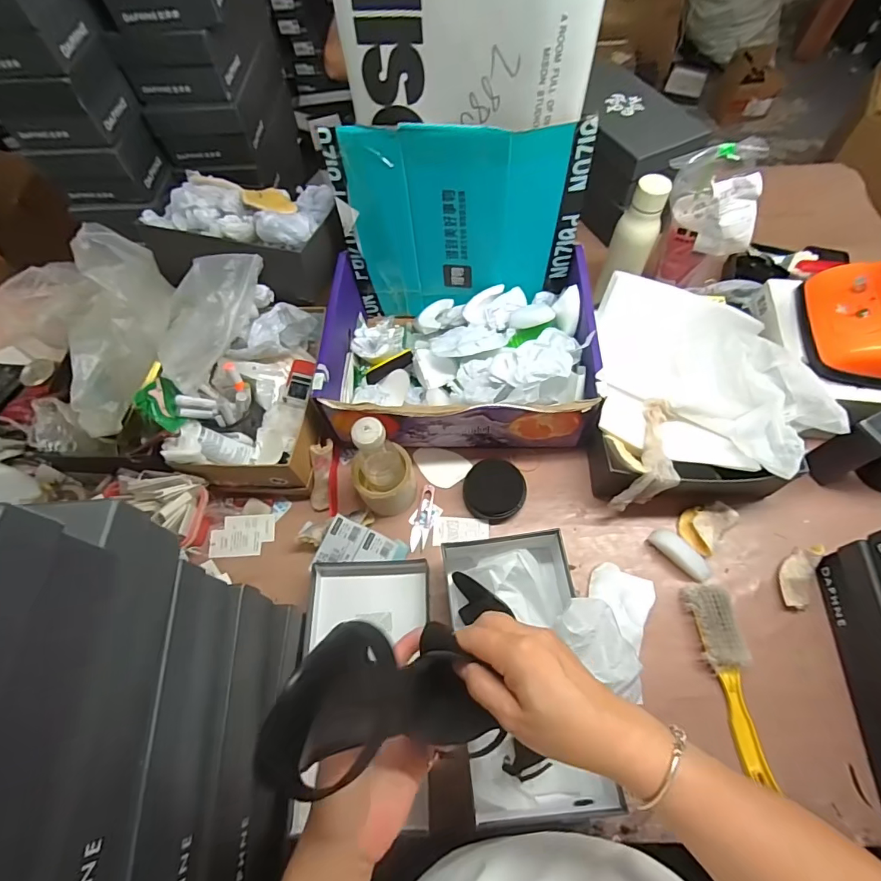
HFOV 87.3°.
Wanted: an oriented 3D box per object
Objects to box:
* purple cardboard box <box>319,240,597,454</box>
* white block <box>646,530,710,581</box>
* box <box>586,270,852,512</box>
[{"bbox_3d":[0.027,-0.147,0.745,0.401,0.142,0.300,-1,63,4],"label":"purple cardboard box"},{"bbox_3d":[0.336,0.159,0.647,0.030,0.019,0.084,-33,65,-13],"label":"white block"},{"bbox_3d":[0.363,-0.085,0.699,0.278,0.136,0.342,-4,62,2],"label":"box"}]

